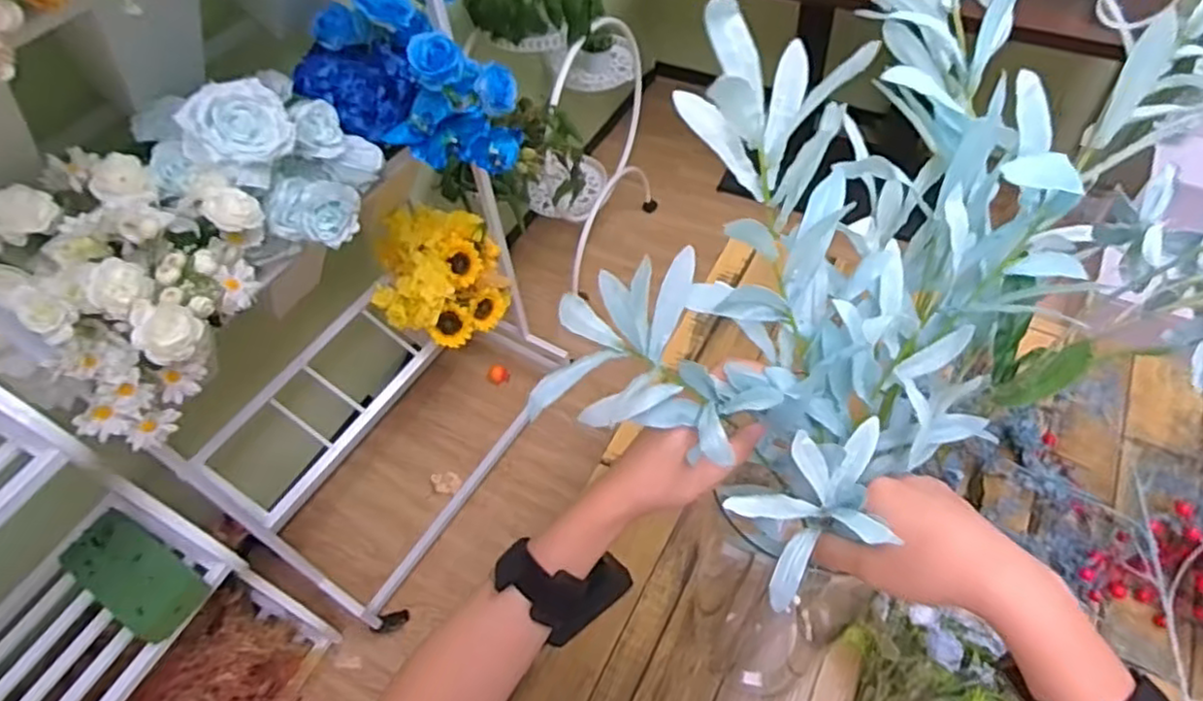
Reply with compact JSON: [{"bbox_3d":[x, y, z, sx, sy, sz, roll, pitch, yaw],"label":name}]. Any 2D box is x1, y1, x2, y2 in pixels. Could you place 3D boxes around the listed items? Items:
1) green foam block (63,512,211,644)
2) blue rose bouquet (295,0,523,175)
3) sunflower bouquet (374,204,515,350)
[{"bbox_3d":[-0.740,0.341,1.083,0.254,0.064,0.113,24,60,22],"label":"green foam block"},{"bbox_3d":[-0.260,-0.434,1.034,0.314,0.200,0.240,13,56,15],"label":"blue rose bouquet"},{"bbox_3d":[-0.327,-0.152,1.404,0.248,0.180,0.230,-18,54,-8],"label":"sunflower bouquet"}]

